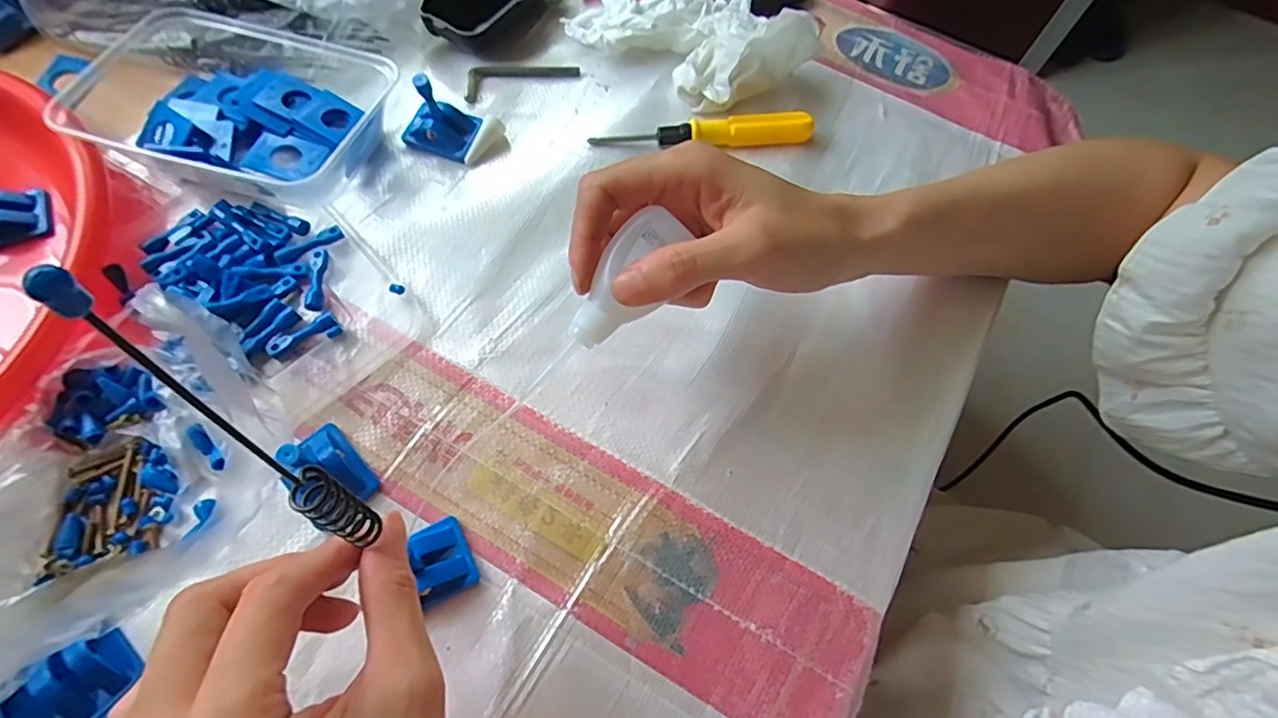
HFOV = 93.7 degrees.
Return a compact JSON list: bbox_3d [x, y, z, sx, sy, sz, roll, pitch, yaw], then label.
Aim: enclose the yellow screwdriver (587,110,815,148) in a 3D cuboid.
[{"bbox_3d":[0.042,-0.146,0.386,0.141,0.019,0.015,-6,67,-6],"label":"yellow screwdriver"}]

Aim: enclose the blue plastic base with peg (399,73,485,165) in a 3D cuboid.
[{"bbox_3d":[-0.123,-0.152,0.368,0.041,0.041,0.030,24,67,7],"label":"blue plastic base with peg"}]

